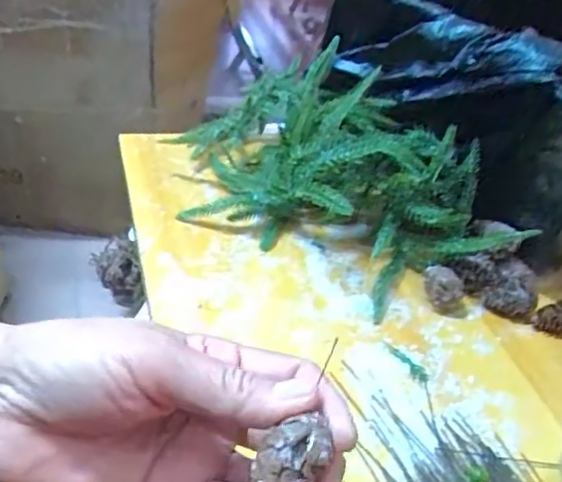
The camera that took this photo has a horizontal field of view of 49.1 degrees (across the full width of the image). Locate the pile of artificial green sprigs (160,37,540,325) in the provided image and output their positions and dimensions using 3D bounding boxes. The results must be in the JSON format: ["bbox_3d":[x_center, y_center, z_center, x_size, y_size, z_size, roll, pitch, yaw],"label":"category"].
[{"bbox_3d":[0.020,-0.054,0.450,0.165,0.086,0.258,-19,46,-30],"label":"pile of artificial green sprigs"}]

